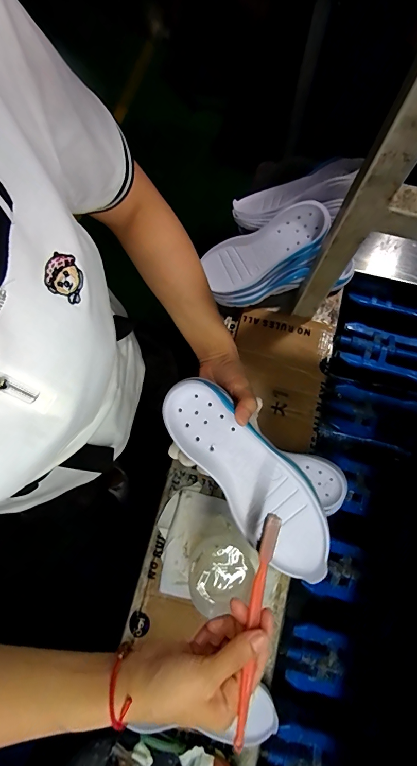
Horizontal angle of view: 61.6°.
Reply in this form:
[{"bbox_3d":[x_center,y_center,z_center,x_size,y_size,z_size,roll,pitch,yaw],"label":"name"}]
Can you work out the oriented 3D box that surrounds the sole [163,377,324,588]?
[{"bbox_3d":[0.039,0.095,0.374,0.082,0.037,0.233,-39,83,-10],"label":"sole"}]

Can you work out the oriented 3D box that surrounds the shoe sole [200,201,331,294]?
[{"bbox_3d":[0.095,-0.234,0.606,0.219,0.039,0.076,-25,76,20],"label":"shoe sole"}]

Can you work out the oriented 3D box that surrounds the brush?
[{"bbox_3d":[0.041,0.203,0.301,0.014,0.015,0.169,13,71,3],"label":"brush"}]

